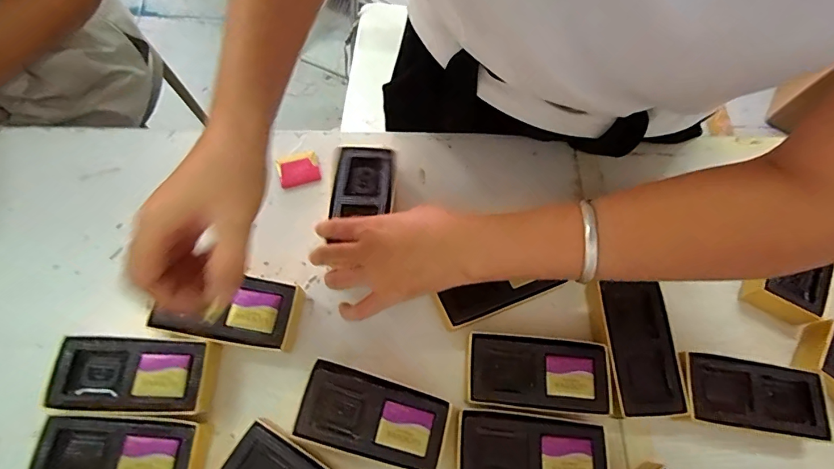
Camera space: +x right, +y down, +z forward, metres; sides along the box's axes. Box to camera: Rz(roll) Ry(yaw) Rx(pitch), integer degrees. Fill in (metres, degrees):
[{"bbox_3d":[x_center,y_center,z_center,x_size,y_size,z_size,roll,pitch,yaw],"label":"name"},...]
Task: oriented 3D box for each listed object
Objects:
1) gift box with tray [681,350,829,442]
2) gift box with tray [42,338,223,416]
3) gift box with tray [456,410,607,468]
[{"bbox_3d":[0.273,0.135,0.370,0.108,0.034,0.052,10,67,1],"label":"gift box with tray"},{"bbox_3d":[-0.223,0.114,0.357,0.122,0.033,0.054,2,67,-2],"label":"gift box with tray"},{"bbox_3d":[0.087,0.174,0.350,0.113,0.031,0.055,7,67,0],"label":"gift box with tray"}]

